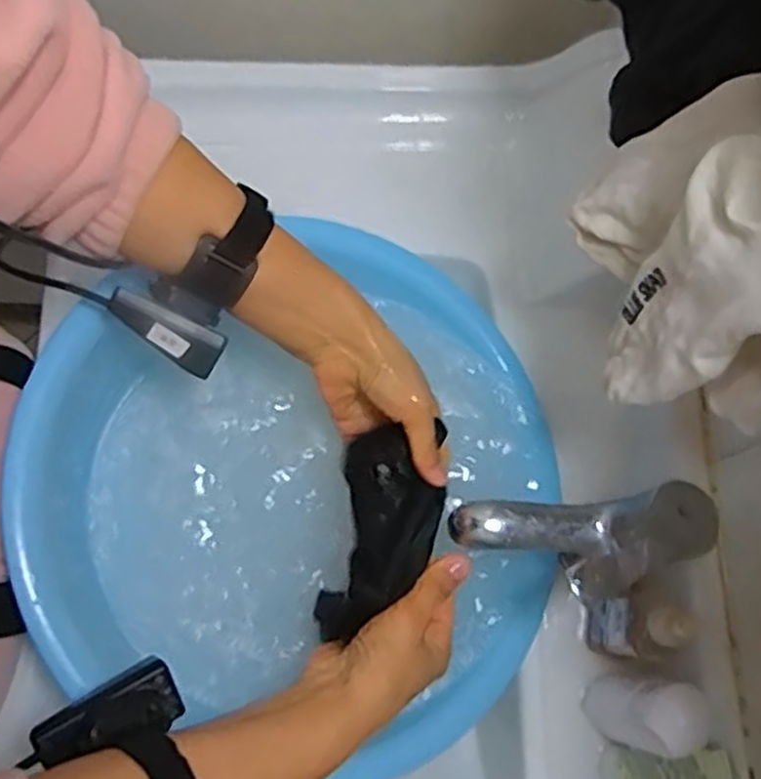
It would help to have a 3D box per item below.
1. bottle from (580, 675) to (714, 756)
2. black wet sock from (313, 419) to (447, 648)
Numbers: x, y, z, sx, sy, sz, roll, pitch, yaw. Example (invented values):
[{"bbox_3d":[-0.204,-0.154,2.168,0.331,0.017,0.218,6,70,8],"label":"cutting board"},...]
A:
[{"bbox_3d":[0.163,0.199,0.467,0.039,0.127,0.041,1,74,-2],"label":"bottle"},{"bbox_3d":[0.002,0.087,0.475,0.063,0.046,0.136,13,65,2],"label":"black wet sock"}]

